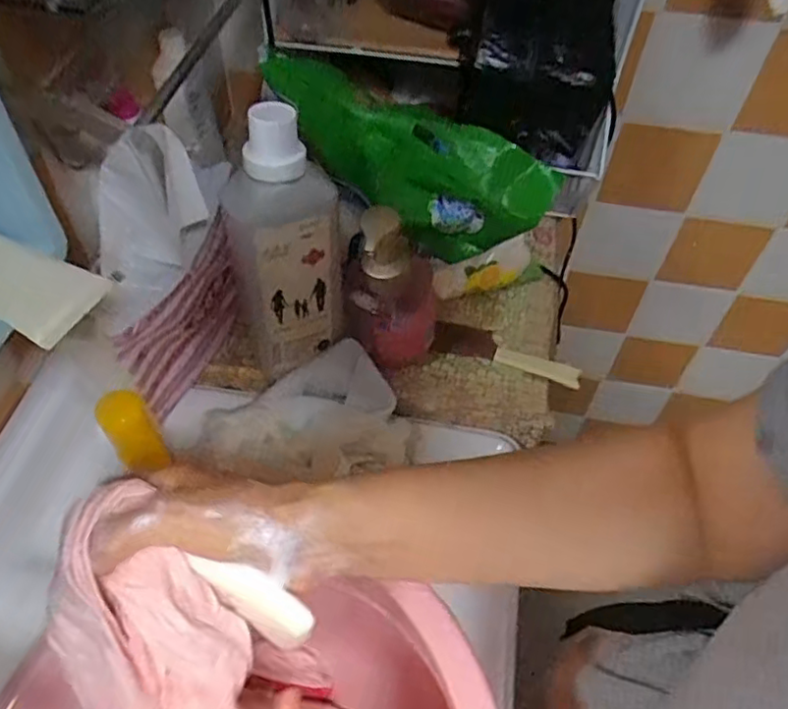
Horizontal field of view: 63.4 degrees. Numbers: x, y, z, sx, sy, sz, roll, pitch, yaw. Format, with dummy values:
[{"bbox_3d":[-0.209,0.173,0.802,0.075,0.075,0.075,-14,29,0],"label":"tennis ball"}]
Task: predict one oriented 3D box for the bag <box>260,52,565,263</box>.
[{"bbox_3d":[0.004,-0.172,0.584,0.272,0.132,0.047,27,53,-2],"label":"bag"}]

